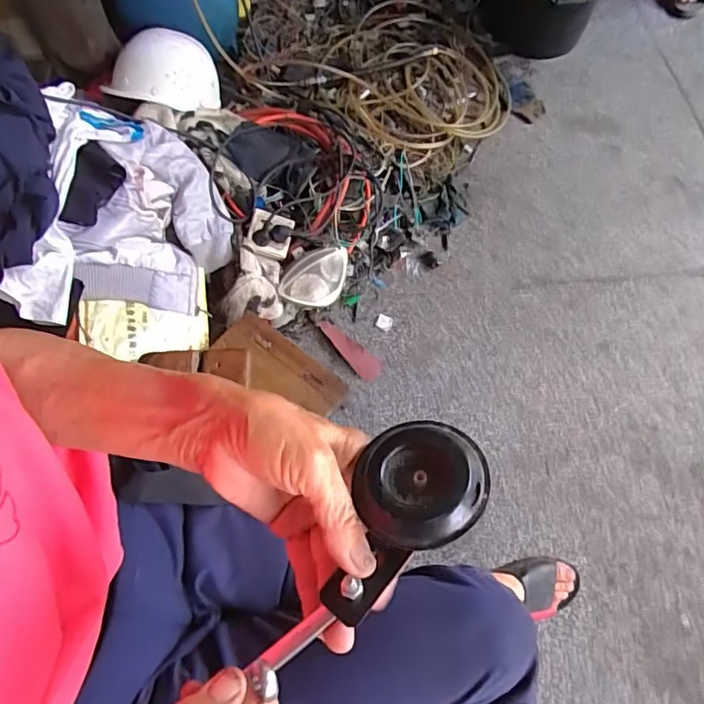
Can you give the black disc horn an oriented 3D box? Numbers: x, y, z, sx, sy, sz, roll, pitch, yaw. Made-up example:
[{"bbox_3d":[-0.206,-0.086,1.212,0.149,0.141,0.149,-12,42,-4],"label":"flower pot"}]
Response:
[{"bbox_3d":[0.022,0.076,0.266,0.100,0.033,0.060,-39,73,-19],"label":"black disc horn"}]

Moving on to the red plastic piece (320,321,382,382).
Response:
[{"bbox_3d":[-0.009,0.000,1.088,0.157,0.005,0.051,37,84,10],"label":"red plastic piece"}]

